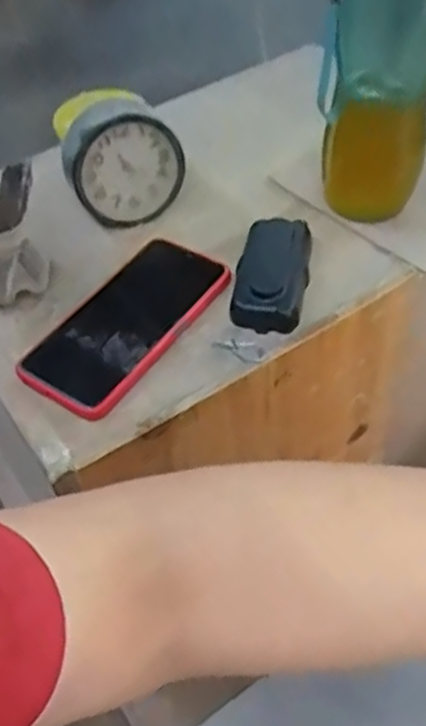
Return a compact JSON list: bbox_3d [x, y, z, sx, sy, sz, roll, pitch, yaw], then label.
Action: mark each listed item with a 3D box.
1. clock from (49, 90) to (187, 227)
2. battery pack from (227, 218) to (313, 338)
[{"bbox_3d":[-0.078,-0.178,0.594,0.096,0.098,0.082,-13,50,-6],"label":"clock"},{"bbox_3d":[0.045,-0.069,0.531,0.051,0.027,0.099,5,51,10],"label":"battery pack"}]

